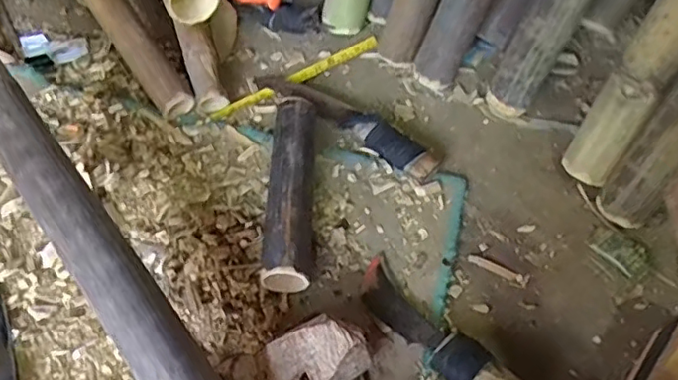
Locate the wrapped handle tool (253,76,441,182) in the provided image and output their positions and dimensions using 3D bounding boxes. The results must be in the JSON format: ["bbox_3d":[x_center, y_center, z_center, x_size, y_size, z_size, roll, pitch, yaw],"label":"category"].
[{"bbox_3d":[0.010,-0.106,0.828,0.302,0.034,0.052,35,58,20],"label":"wrapped handle tool"}]

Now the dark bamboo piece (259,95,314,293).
[{"bbox_3d":[-0.061,-0.002,0.725,0.056,0.058,0.259,2,53,-4],"label":"dark bamboo piece"}]

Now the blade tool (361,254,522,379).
[{"bbox_3d":[0.108,0.156,0.628,0.059,0.044,0.237,-34,63,-26],"label":"blade tool"}]

